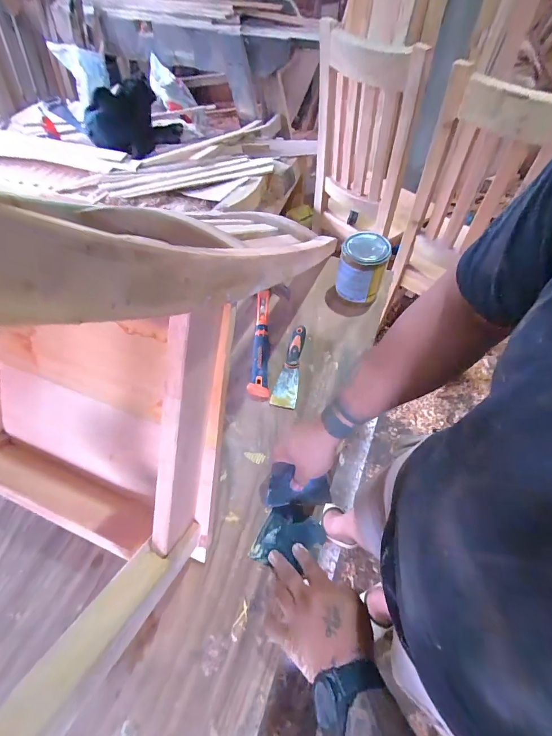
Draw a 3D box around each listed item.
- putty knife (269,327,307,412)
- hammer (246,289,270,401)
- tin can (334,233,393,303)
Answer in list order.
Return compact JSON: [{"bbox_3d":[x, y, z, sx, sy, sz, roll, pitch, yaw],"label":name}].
[{"bbox_3d":[0.035,-0.007,0.711,0.050,0.034,0.198,12,58,8],"label":"putty knife"},{"bbox_3d":[-0.034,-0.061,0.739,0.040,0.033,0.277,0,57,0],"label":"hammer"},{"bbox_3d":[0.195,-0.229,0.768,0.100,0.125,0.093,0,57,0],"label":"tin can"}]

